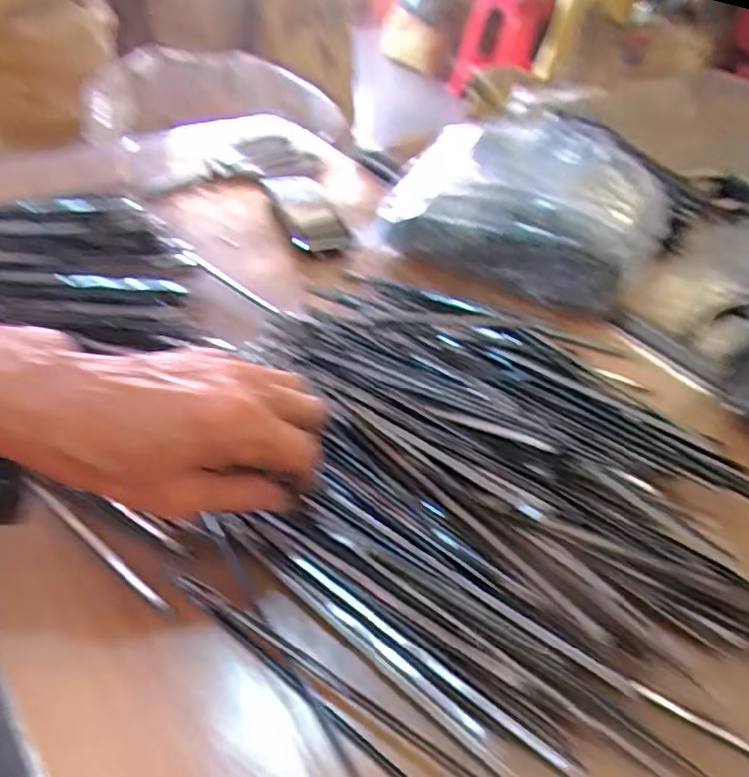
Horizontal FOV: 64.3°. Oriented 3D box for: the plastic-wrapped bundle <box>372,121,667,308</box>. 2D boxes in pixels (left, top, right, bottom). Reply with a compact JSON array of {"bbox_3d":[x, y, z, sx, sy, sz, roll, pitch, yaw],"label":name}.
[{"bbox_3d":[0.145,-0.171,0.539,0.226,0.059,0.198,20,45,11],"label":"plastic-wrapped bundle"}]

